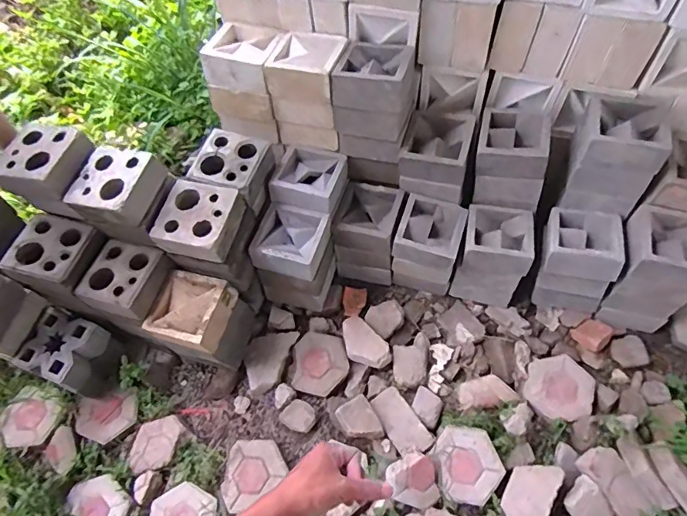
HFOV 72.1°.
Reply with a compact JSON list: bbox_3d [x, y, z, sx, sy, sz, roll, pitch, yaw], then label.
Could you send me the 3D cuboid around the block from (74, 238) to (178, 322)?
[{"bbox_3d":[-0.617,0.059,1.335,0.201,0.087,0.203,17,62,14],"label":"block"}]

